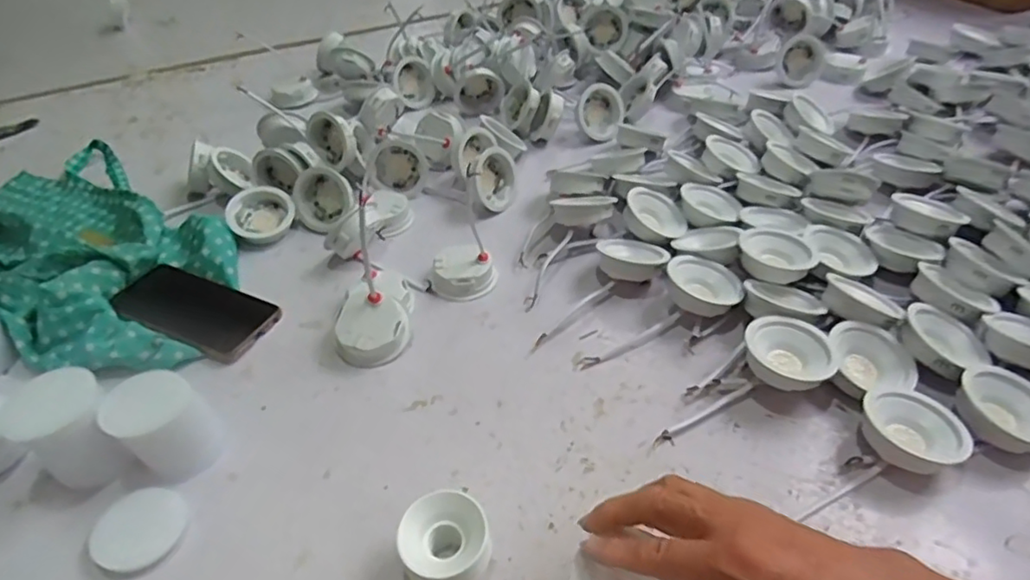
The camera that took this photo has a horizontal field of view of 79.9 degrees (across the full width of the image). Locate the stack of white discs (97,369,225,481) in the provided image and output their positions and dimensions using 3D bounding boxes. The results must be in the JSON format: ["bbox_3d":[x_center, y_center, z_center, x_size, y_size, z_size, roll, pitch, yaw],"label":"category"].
[{"bbox_3d":[-0.267,0.101,0.469,0.057,0.061,0.063,30,52,30],"label":"stack of white discs"}]

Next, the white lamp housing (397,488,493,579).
[{"bbox_3d":[-0.045,0.169,0.403,0.057,0.045,0.057,-24,47,-21],"label":"white lamp housing"}]

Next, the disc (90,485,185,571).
[{"bbox_3d":[-0.268,0.170,0.440,0.054,0.012,0.058,-2,43,1],"label":"disc"}]

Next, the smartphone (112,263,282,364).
[{"bbox_3d":[-0.316,0.016,0.604,0.162,0.010,0.077,16,46,19],"label":"smartphone"}]

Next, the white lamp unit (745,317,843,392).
[{"bbox_3d":[0.226,0.059,0.514,0.070,0.039,0.070,-2,43,1],"label":"white lamp unit"}]

